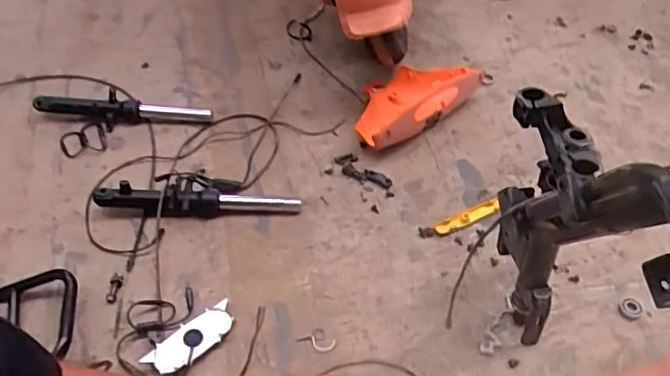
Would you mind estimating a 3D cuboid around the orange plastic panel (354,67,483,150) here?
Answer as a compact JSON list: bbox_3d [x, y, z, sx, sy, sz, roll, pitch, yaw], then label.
[{"bbox_3d":[0.142,-0.194,1.163,0.294,0.089,0.181,-34,55,-22],"label":"orange plastic panel"}]

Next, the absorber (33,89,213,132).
[{"bbox_3d":[-0.433,-0.162,1.163,0.353,0.053,0.072,4,50,8],"label":"absorber"}]

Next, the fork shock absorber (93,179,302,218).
[{"bbox_3d":[-0.241,0.019,1.007,0.355,0.065,0.053,-4,49,1],"label":"fork shock absorber"}]

